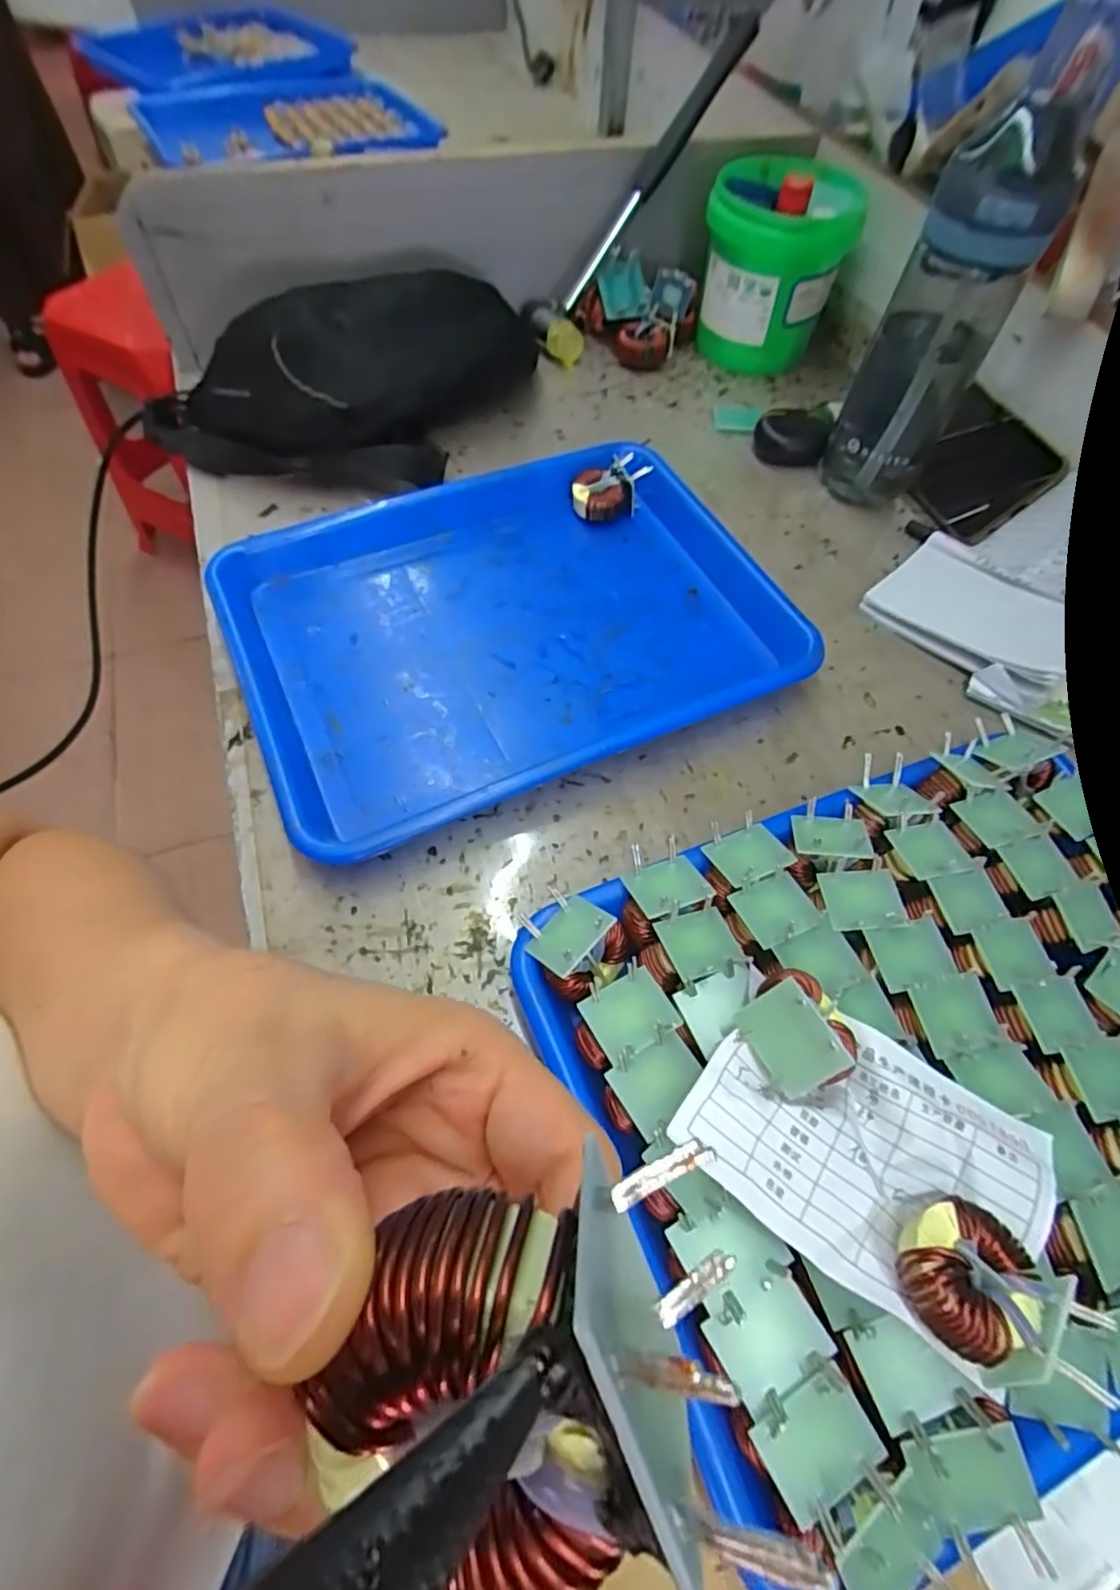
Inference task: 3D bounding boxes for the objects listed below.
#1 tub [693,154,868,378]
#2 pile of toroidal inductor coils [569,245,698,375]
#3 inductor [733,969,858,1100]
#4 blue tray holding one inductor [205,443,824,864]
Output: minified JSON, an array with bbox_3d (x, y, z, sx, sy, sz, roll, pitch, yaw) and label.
[{"bbox_3d":[0.184,-0.463,0.561,0.118,0.126,0.111,11,61,5],"label":"tub"},{"bbox_3d":[0.068,-0.444,0.584,0.095,0.060,0.082,31,65,15],"label":"pile of toroidal inductor coils"},{"bbox_3d":[0.093,0.092,0.250,0.030,0.036,0.041,-42,64,21],"label":"inductor"},{"bbox_3d":[-0.037,-0.112,0.418,0.328,0.034,0.253,-23,64,-13],"label":"blue tray holding one inductor"}]

